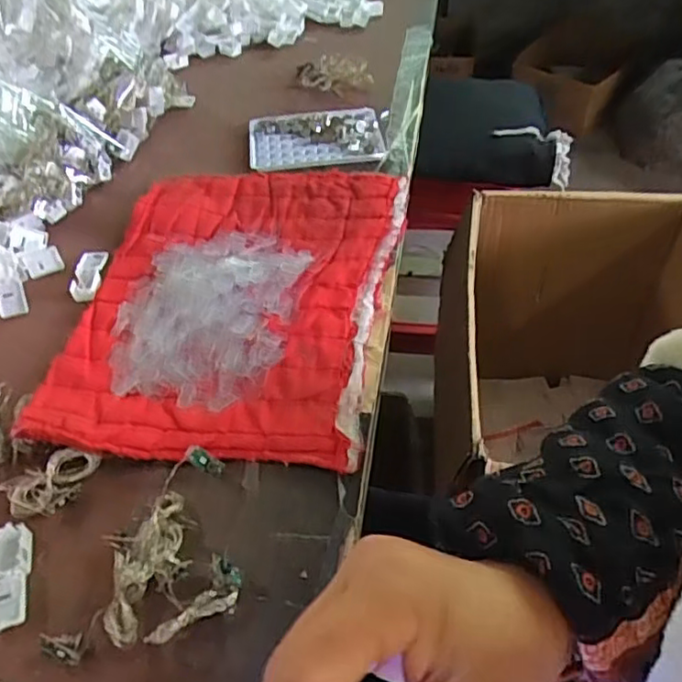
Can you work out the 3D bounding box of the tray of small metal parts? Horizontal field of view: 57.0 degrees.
[{"bbox_3d":[-0.026,-0.205,0.630,0.129,0.012,0.089,-4,48,-1],"label":"tray of small metal parts"}]

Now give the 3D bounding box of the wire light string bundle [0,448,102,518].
[{"bbox_3d":[-0.168,0.082,0.370,0.053,0.014,0.029,-33,54,-24],"label":"wire light string bundle"}]

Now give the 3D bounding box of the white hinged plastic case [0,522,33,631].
[{"bbox_3d":[-0.179,0.126,0.337,0.020,0.010,0.056,-13,49,-9],"label":"white hinged plastic case"}]

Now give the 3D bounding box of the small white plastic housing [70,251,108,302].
[{"bbox_3d":[-0.203,-0.055,0.506,0.022,0.007,0.056,-4,48,-1],"label":"small white plastic housing"}]

